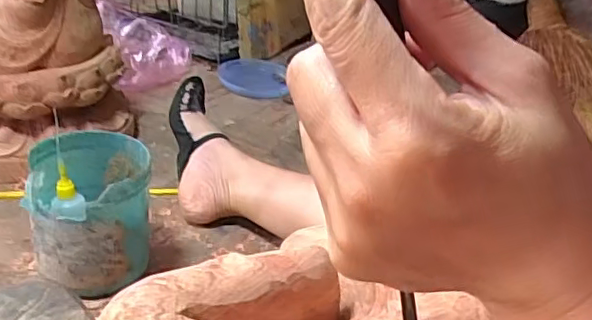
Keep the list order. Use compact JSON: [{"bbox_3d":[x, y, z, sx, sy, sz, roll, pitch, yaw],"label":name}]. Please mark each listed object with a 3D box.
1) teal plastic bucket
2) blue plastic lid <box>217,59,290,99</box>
[{"bbox_3d":[-0.193,0.048,0.568,0.101,0.112,0.104,-1,30,-12],"label":"teal plastic bucket"},{"bbox_3d":[-0.076,-0.146,1.041,0.114,0.013,0.130,5,41,-8],"label":"blue plastic lid"}]

